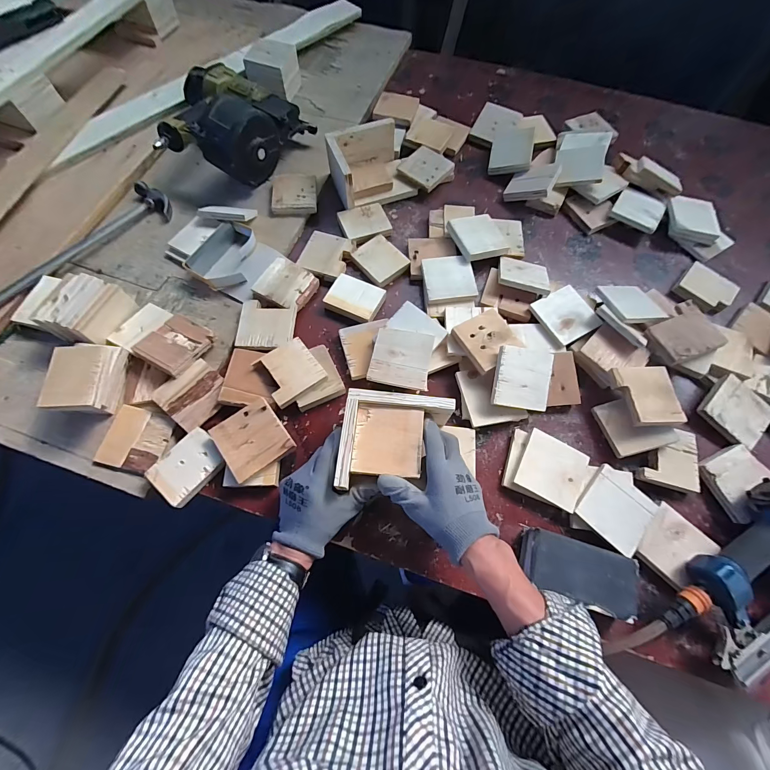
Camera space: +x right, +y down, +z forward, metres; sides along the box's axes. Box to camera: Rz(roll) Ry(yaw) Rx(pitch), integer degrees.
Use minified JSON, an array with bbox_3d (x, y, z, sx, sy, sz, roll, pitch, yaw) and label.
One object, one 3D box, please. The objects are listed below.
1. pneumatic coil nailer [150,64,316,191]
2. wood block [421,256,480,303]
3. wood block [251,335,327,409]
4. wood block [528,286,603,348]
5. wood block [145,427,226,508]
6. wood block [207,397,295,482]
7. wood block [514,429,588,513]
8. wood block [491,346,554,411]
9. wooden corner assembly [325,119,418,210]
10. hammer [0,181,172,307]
[{"bbox_3d":[-0.288,-0.522,0.674,0.236,0.114,0.232,4,68,-3],"label":"pneumatic coil nailer"},{"bbox_3d":[0.115,-0.192,0.606,0.091,0.011,0.090,-2,68,-6],"label":"wood block"},{"bbox_3d":[-0.146,-0.021,0.524,0.083,0.019,0.087,-33,74,-16],"label":"wood block"},{"bbox_3d":[0.310,-0.119,0.584,0.089,0.019,0.090,-25,72,-14],"label":"wood block"},{"bbox_3d":[-0.278,0.114,0.477,0.072,0.016,0.090,41,70,11],"label":"wood block"},{"bbox_3d":[-0.188,0.077,0.480,0.088,0.019,0.092,-35,75,-17],"label":"wood block"},{"bbox_3d":[0.245,0.123,0.492,0.090,0.008,0.088,28,68,6],"label":"wood block"},{"bbox_3d":[0.211,-0.009,0.516,0.091,0.009,0.089,8,88,-12],"label":"wood block"},{"bbox_3d":[-0.027,-0.441,0.672,0.154,0.071,0.134,-14,70,-10],"label":"wooden corner assembly"},{"bbox_3d":[-0.549,-0.245,0.601,0.095,0.035,0.361,38,70,10],"label":"hammer"}]

